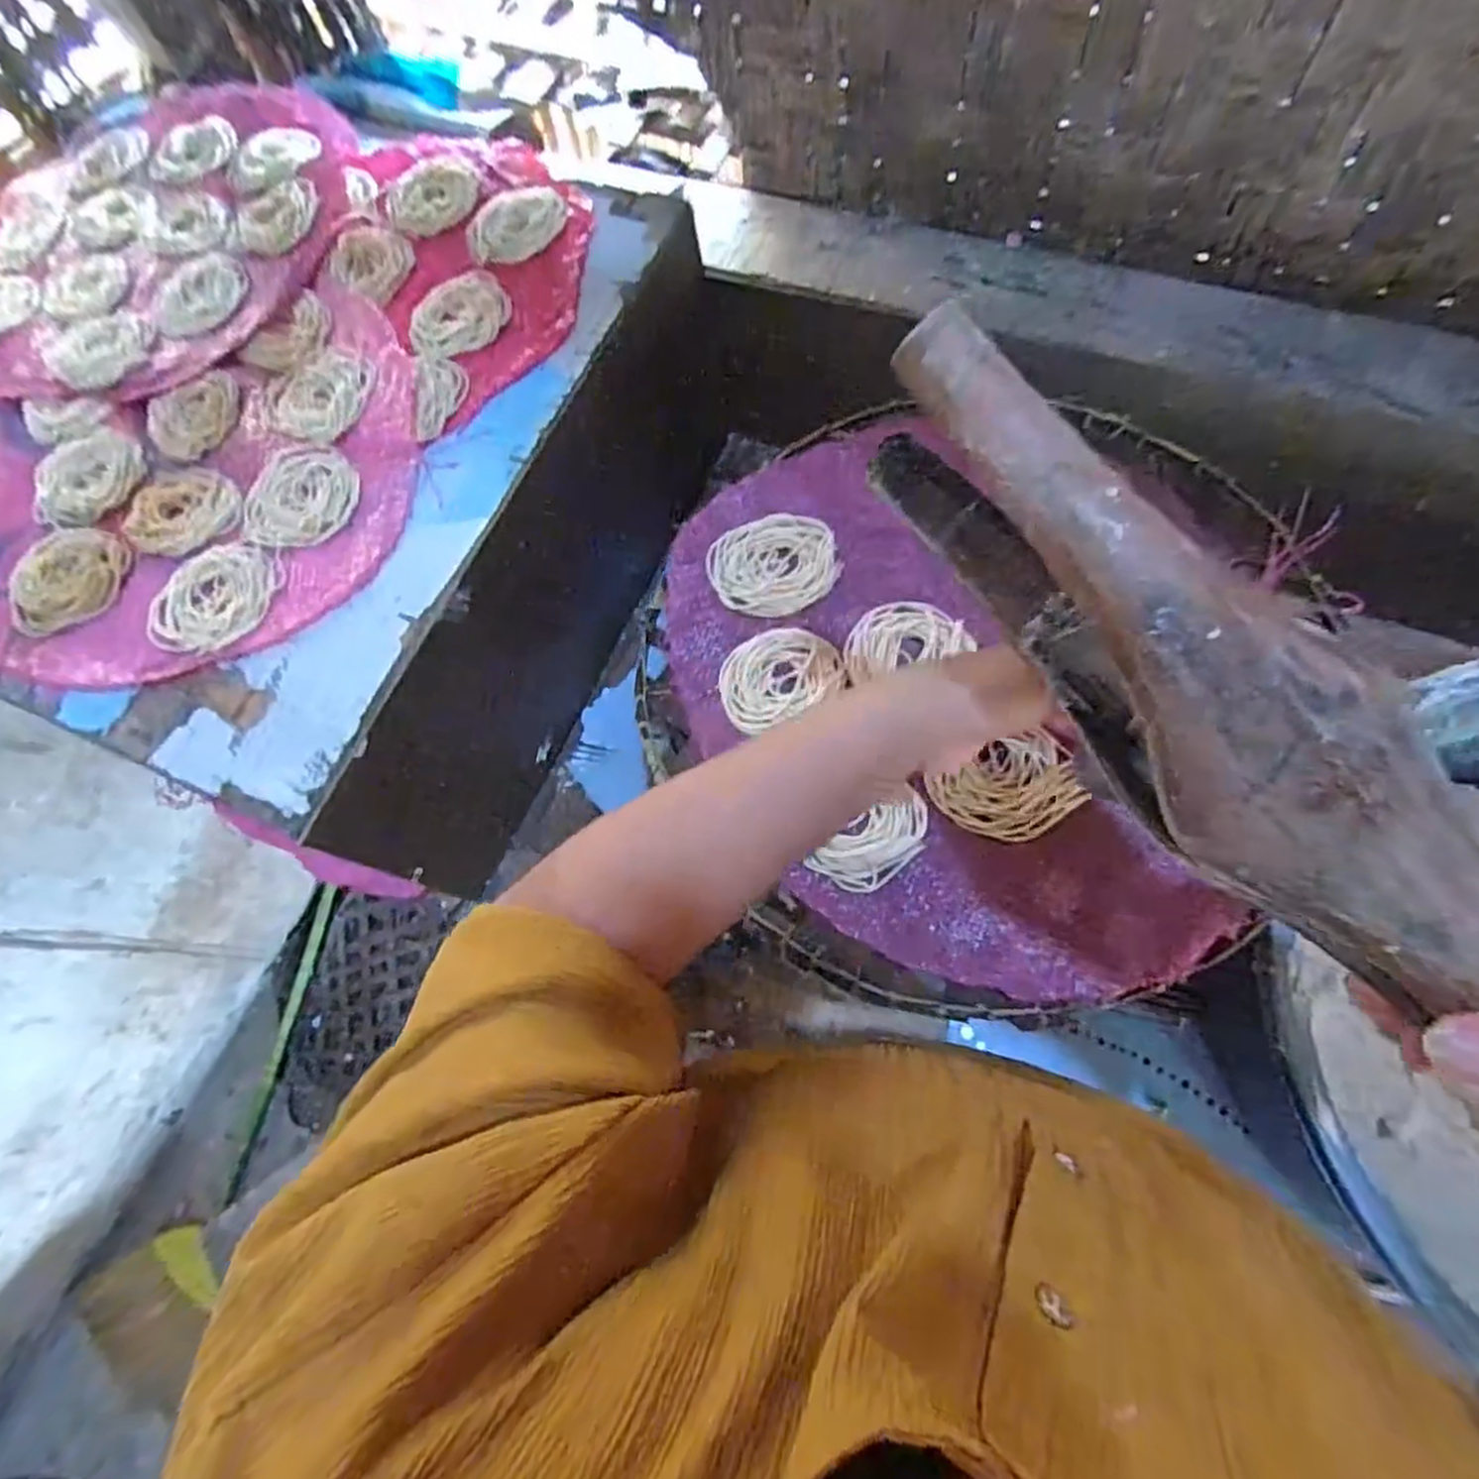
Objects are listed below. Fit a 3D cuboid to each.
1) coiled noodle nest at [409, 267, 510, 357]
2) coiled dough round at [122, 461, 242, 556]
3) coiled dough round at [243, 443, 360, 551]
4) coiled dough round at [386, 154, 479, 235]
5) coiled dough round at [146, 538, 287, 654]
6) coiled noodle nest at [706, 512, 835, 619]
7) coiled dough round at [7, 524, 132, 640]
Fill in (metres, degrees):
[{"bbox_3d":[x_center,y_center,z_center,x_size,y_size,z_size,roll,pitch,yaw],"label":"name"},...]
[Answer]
[{"bbox_3d":[-0.205,-0.308,0.545,0.078,0.007,0.065,-43,71,-9],"label":"coiled noodle nest"},{"bbox_3d":[-0.376,-0.154,0.508,0.082,0.005,0.070,31,77,17],"label":"coiled dough round"},{"bbox_3d":[-0.289,-0.160,0.498,0.072,0.005,0.077,-2,70,6],"label":"coiled dough round"},{"bbox_3d":[-0.240,-0.425,0.587,0.068,0.004,0.073,-2,70,6],"label":"coiled dough round"},{"bbox_3d":[-0.333,-0.092,0.477,0.077,0.012,0.080,-2,70,6],"label":"coiled dough round"},{"bbox_3d":[0.021,-0.113,0.477,0.080,0.004,0.070,-26,69,-3],"label":"coiled noodle nest"},{"bbox_3d":[-0.442,-0.107,0.498,0.079,0.011,0.073,-2,70,6],"label":"coiled dough round"}]

